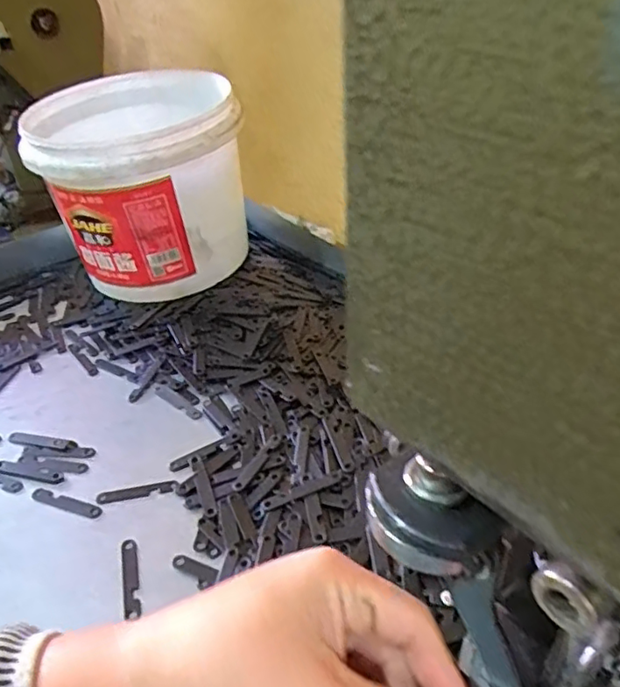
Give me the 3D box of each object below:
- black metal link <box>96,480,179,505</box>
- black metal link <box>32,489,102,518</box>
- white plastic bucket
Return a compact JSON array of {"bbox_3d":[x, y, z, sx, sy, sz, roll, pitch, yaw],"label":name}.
[{"bbox_3d":[-0.111,0.096,0.390,0.051,0.004,0.009,-9,37,-8],"label":"black metal link"},{"bbox_3d":[-0.156,0.102,0.386,0.051,0.004,0.008,10,39,17],"label":"black metal link"},{"bbox_3d":[-0.153,-0.145,0.570,0.179,0.157,0.190,-6,38,-1],"label":"white plastic bucket"}]

